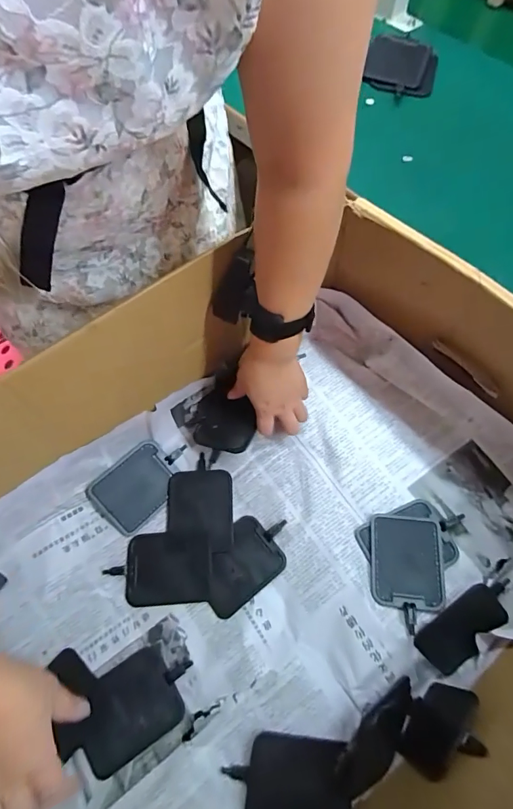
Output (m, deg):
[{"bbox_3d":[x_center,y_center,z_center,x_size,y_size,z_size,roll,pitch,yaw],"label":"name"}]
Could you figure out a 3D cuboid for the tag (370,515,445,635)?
[{"bbox_3d":[0.171,0.186,0.483,0.079,0.011,0.116,7,65,2],"label":"tag"}]

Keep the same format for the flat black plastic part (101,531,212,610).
[{"bbox_3d":[-0.112,0.194,0.502,0.111,0.006,0.079,-4,65,-3],"label":"flat black plastic part"}]

